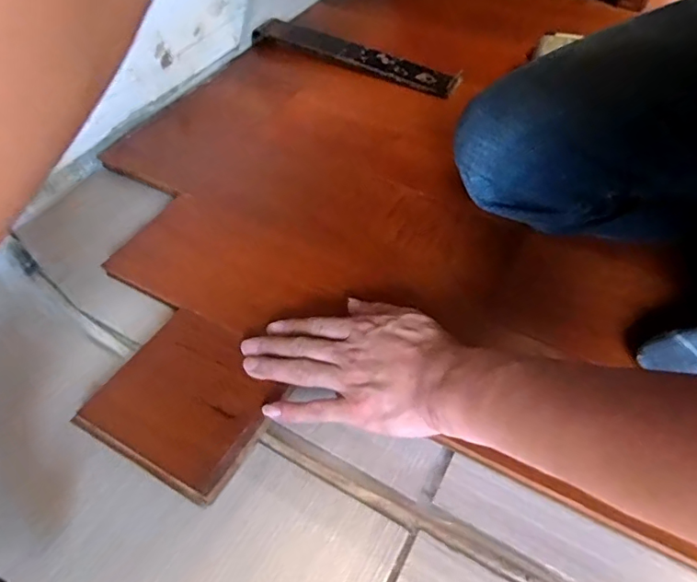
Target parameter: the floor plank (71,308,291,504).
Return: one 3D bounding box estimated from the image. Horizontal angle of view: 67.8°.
[{"bbox_3d":[-0.128,0.082,0.420,0.136,0.015,0.128,24,55,15],"label":"floor plank"}]

